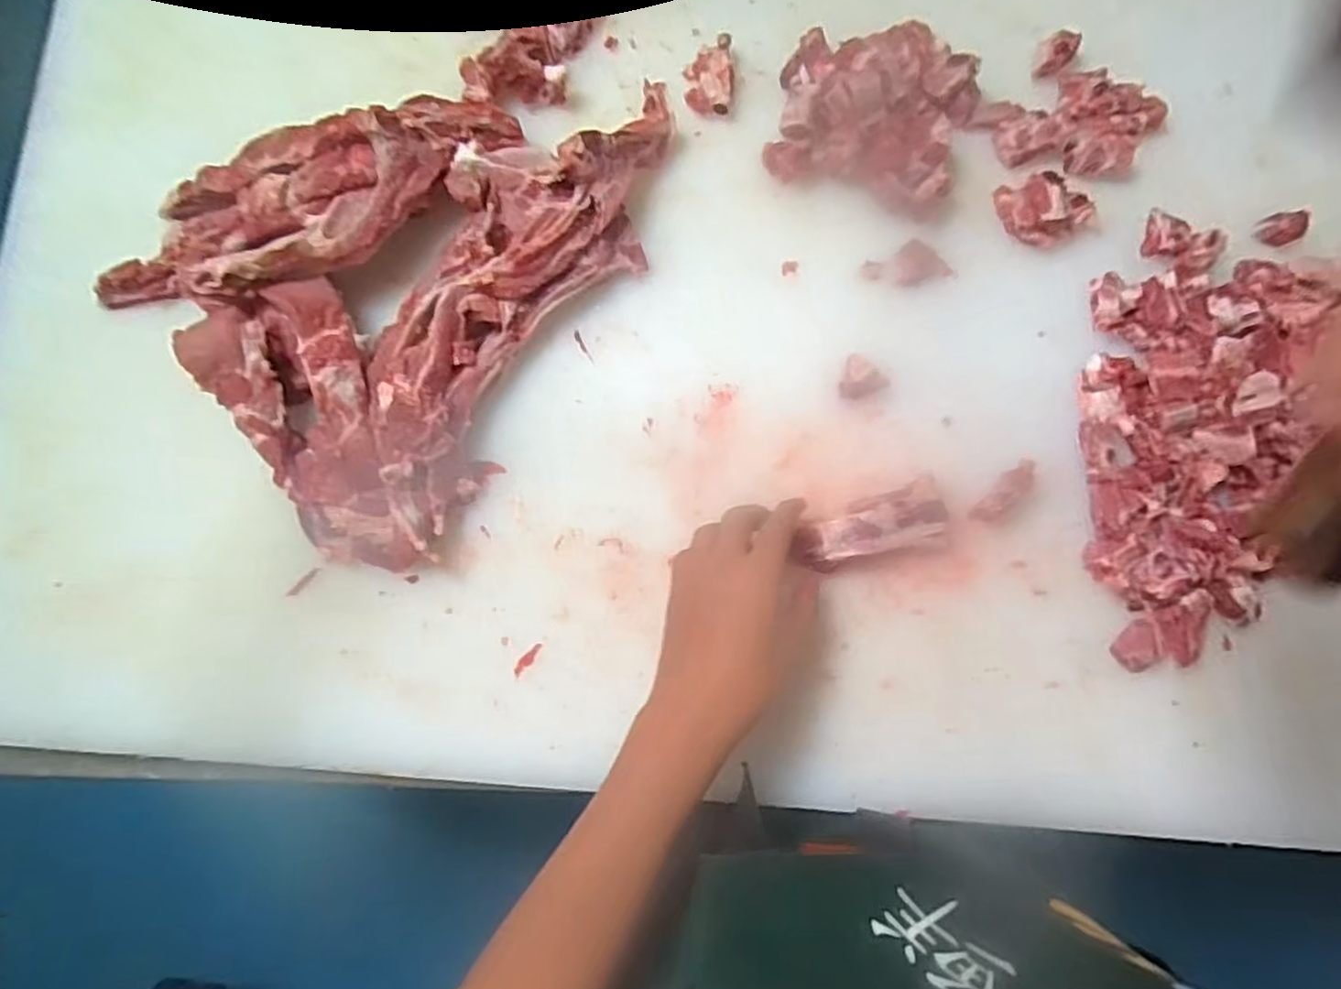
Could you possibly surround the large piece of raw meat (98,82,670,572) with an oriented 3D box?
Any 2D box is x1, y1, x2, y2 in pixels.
[{"bbox_3d":[-0.217,-0.192,0.539,0.323,0.103,0.421,32,83,6],"label":"large piece of raw meat"}]

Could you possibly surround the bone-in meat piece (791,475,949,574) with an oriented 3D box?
[{"bbox_3d":[0.147,0.025,0.520,0.105,0.014,0.045,-19,82,-3],"label":"bone-in meat piece"}]

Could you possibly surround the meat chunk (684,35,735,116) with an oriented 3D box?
[{"bbox_3d":[0.032,-0.336,0.590,0.040,0.025,0.058,-5,81,0],"label":"meat chunk"}]

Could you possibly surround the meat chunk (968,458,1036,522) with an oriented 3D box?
[{"bbox_3d":[0.247,-0.002,0.532,0.021,0.011,0.058,43,84,7],"label":"meat chunk"}]

